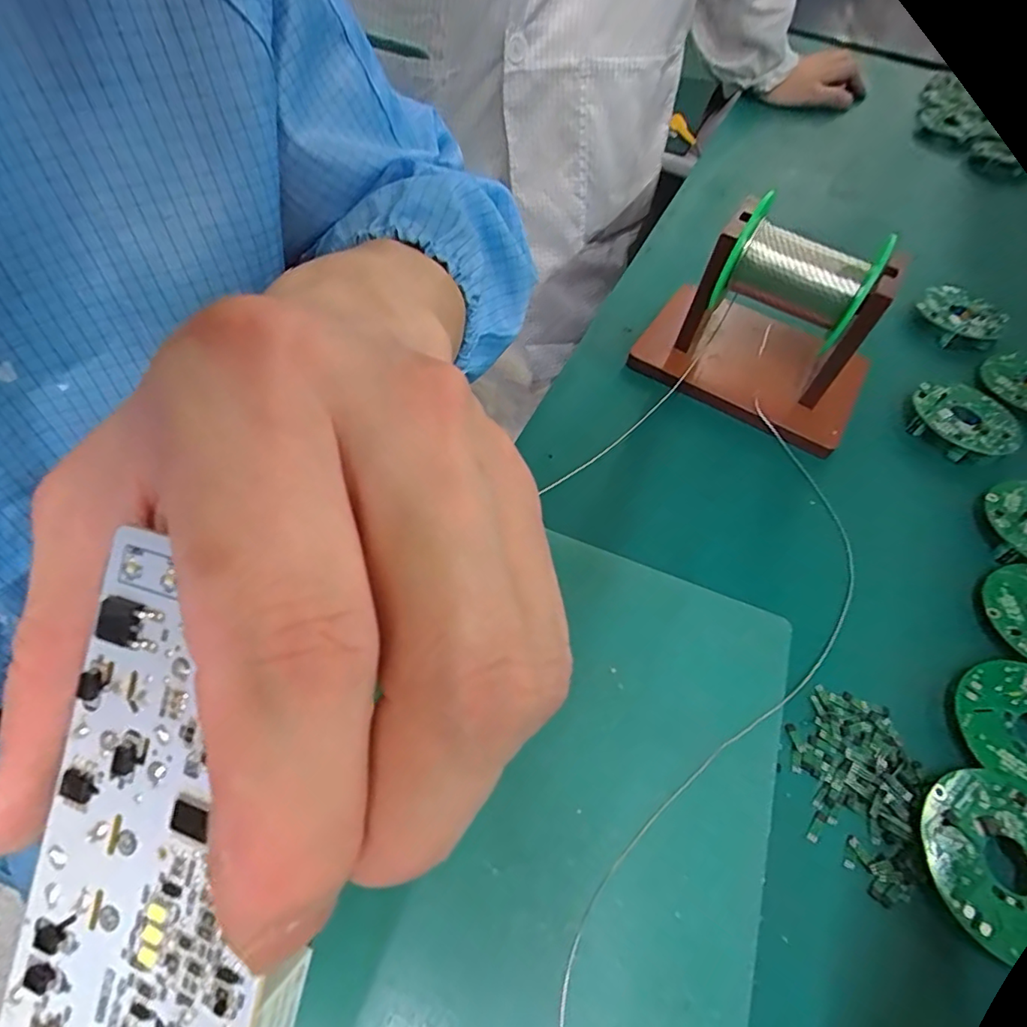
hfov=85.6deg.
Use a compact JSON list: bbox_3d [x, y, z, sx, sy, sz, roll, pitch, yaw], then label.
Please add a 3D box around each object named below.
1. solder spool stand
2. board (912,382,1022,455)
[{"bbox_3d":[0.158,-0.116,0.340,0.138,0.098,0.085,35,60,15],"label":"solder spool stand"},{"bbox_3d":[0.291,-0.063,0.359,0.058,0.018,0.057,3,57,-5],"label":"board"}]

